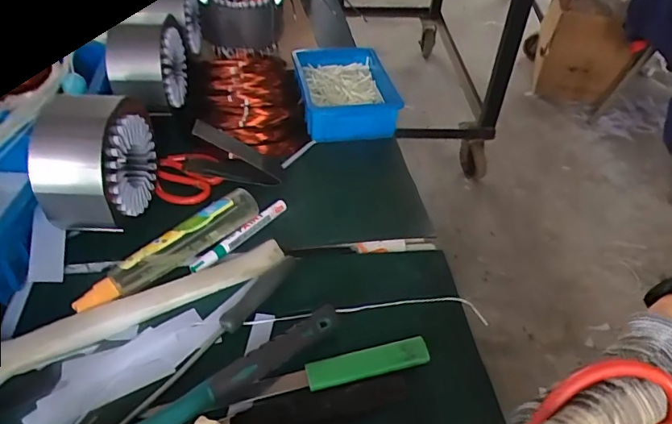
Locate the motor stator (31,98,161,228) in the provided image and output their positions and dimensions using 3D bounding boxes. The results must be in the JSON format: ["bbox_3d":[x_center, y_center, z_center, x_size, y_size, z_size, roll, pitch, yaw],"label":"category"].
[{"bbox_3d":[-0.261,-0.051,0.543,0.077,0.154,0.126,5,44,2],"label":"motor stator"}]

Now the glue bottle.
[{"bbox_3d":[-0.179,0.037,0.535,0.213,0.042,0.029,-32,54,-31],"label":"glue bottle"}]

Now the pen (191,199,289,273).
[{"bbox_3d":[-0.110,0.027,0.568,0.018,0.012,0.137,30,50,25],"label":"pen"}]

